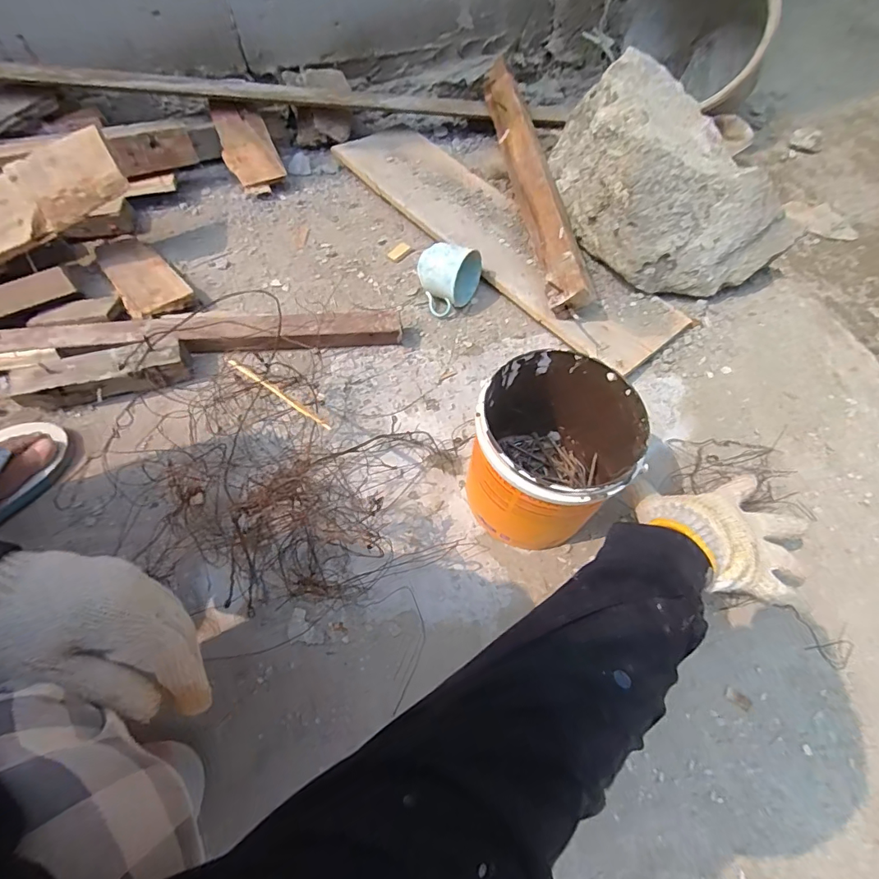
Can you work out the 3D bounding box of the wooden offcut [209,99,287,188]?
[{"bbox_3d":[-0.346,-0.530,0.834,0.089,0.020,0.162,-23,90,-1],"label":"wooden offcut"}]

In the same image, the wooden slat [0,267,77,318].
[{"bbox_3d":[-0.601,-0.195,0.651,0.157,0.039,0.012,-29,23,-18],"label":"wooden slat"}]

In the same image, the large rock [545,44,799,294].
[{"bbox_3d":[0.340,-0.387,0.694,0.271,0.217,0.305,-12,60,-6],"label":"large rock"}]

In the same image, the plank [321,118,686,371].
[{"bbox_3d":[0.081,-0.351,0.772,0.167,0.025,0.690,-37,68,-21],"label":"plank"}]

